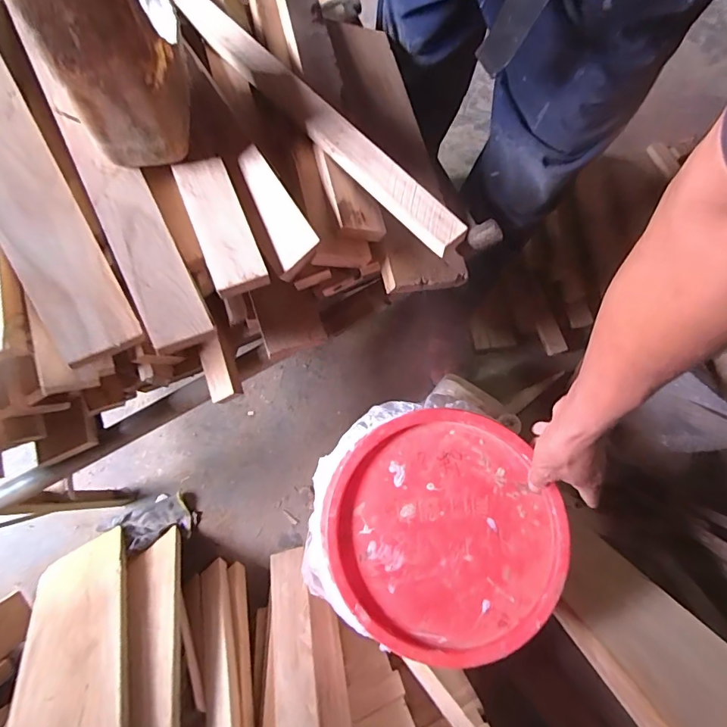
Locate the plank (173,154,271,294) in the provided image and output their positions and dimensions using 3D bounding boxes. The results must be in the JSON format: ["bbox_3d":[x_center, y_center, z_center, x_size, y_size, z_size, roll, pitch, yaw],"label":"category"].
[{"bbox_3d":[-0.141,-0.136,0.437,0.050,0.014,0.151,-21,74,-8],"label":"plank"}]

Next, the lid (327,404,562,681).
[{"bbox_3d":[0.098,0.204,0.553,0.285,0.030,0.279,0,72,-1],"label":"lid"}]

